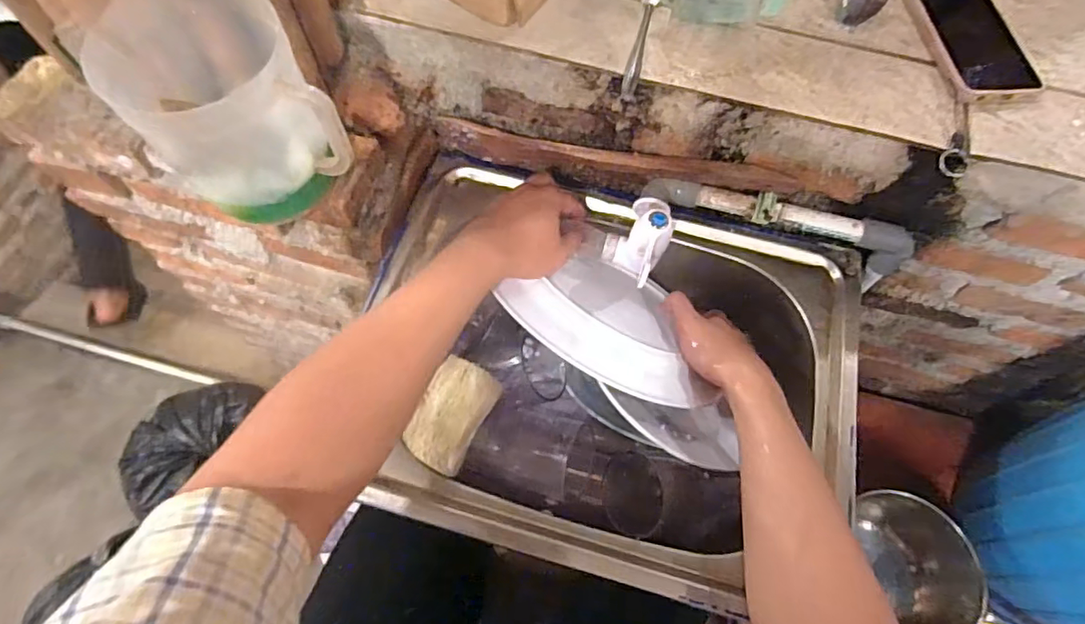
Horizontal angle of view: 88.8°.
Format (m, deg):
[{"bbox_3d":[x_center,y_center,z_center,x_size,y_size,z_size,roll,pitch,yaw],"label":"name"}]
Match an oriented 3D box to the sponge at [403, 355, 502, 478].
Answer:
[{"bbox_3d":[-0.083,0.094,0.515,0.059,0.028,0.099,27,67,10],"label":"sponge"}]

